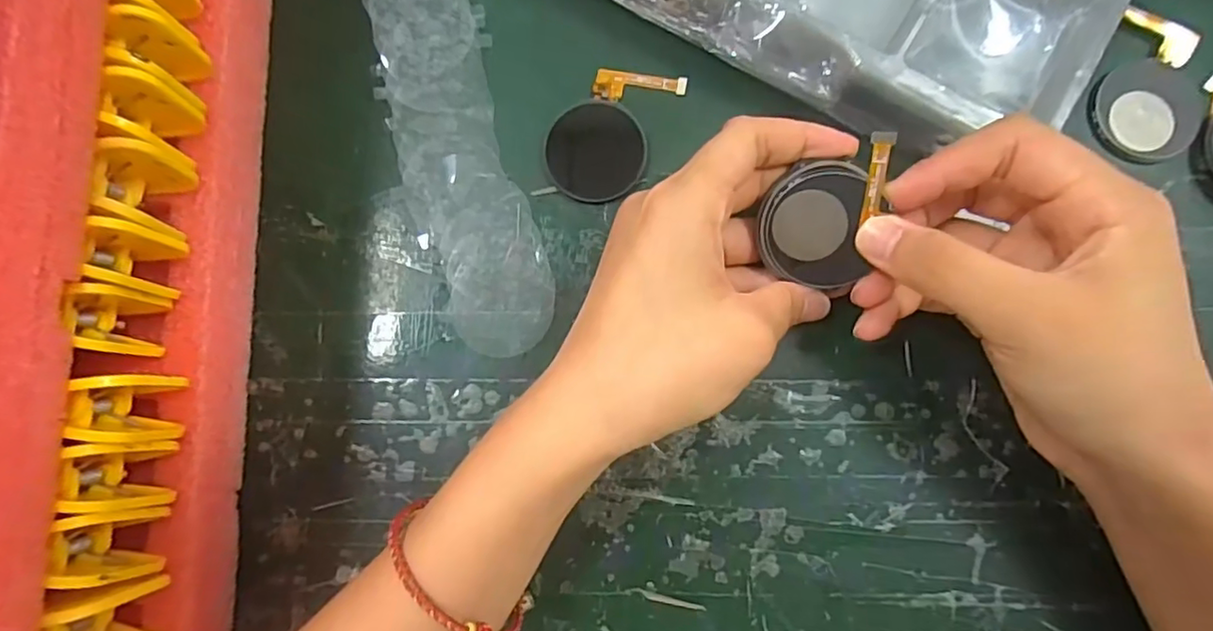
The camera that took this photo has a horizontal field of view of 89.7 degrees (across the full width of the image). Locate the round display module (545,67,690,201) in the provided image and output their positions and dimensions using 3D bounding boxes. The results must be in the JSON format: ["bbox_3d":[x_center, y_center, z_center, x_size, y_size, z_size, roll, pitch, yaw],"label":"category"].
[{"bbox_3d":[0.000,-0.076,0.247,0.041,0.004,0.061,26,85,4],"label":"round display module"}]

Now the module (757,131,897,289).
[{"bbox_3d":[0.073,-0.036,0.211,0.038,0.005,0.052,8,113,14],"label":"module"}]

